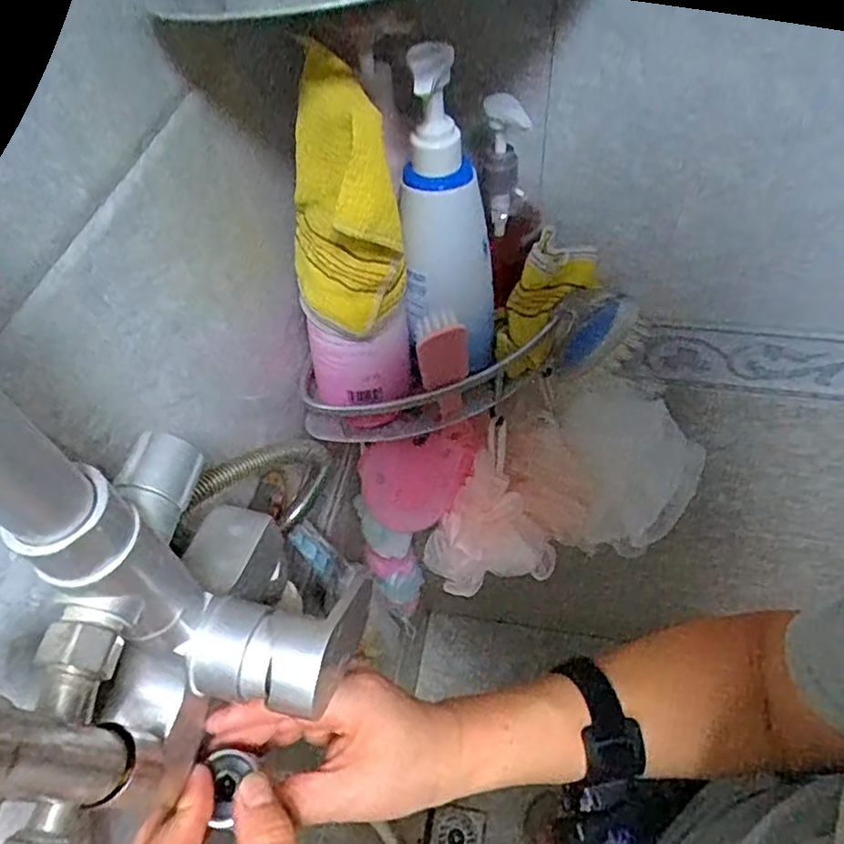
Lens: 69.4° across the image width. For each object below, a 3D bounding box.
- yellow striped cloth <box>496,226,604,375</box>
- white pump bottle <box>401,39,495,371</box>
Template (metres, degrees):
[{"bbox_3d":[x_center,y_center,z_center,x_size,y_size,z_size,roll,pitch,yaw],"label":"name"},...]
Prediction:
[{"bbox_3d":[0.089,-0.083,0.458,0.054,0.106,0.017,15,34,-13],"label":"yellow striped cloth"},{"bbox_3d":[0.017,-0.103,0.381,0.057,0.215,0.068,1,55,6],"label":"white pump bottle"}]

